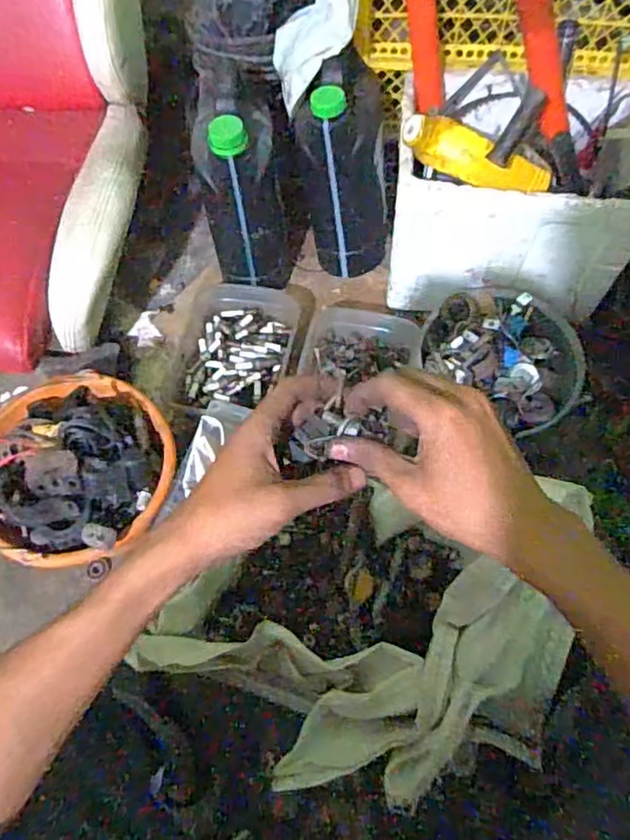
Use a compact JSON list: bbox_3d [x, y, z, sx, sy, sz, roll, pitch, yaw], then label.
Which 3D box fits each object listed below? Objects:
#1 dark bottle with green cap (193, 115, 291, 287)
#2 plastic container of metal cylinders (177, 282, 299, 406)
[{"bbox_3d":[-0.100,-0.324,0.899,0.118,0.282,0.116,-7,64,-2],"label":"dark bottle with green cap"},{"bbox_3d":[-0.121,-0.112,0.993,0.177,0.057,0.230,5,64,4],"label":"plastic container of metal cylinders"}]

